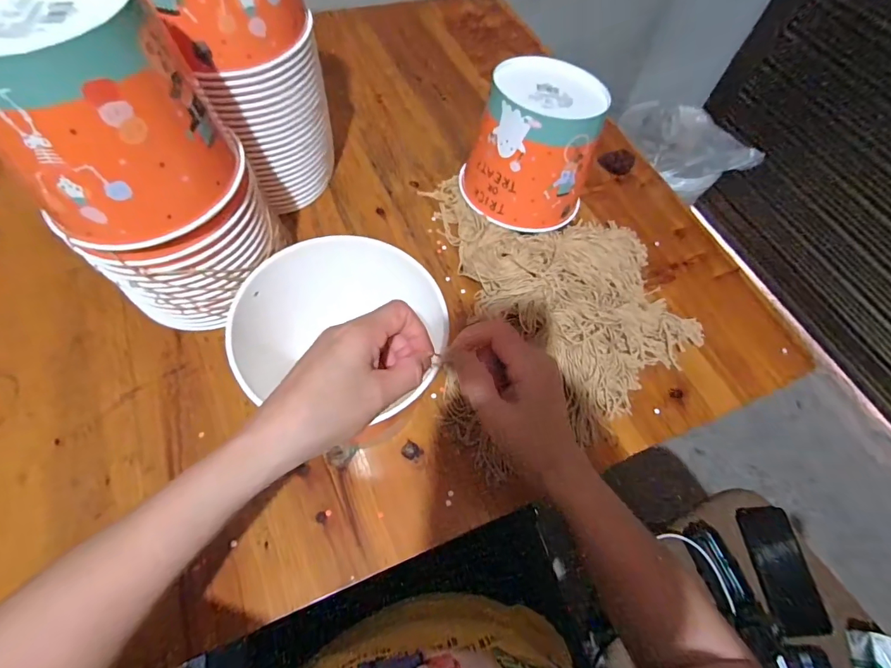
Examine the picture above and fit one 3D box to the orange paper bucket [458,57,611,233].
[{"bbox_3d":[0.107,-0.222,0.525,0.147,0.144,0.155,19,63,6],"label":"orange paper bucket"}]

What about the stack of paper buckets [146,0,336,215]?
[{"bbox_3d":[-0.204,-0.279,0.437,0.119,0.311,0.139,35,66,13],"label":"stack of paper buckets"}]

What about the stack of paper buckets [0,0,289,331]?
[{"bbox_3d":[-0.244,-0.134,0.358,0.148,0.240,0.129,-29,68,-19],"label":"stack of paper buckets"}]

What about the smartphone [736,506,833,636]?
[{"bbox_3d":[0.517,0.358,0.664,0.075,0.010,0.171,-6,60,7],"label":"smartphone"}]

